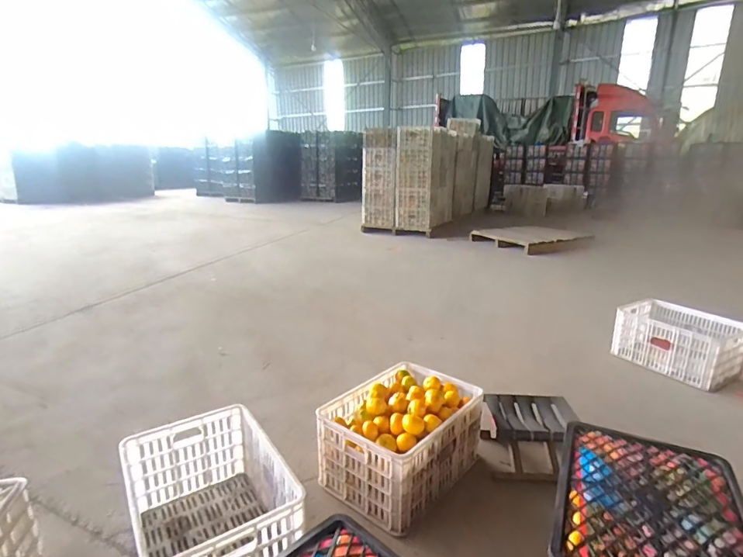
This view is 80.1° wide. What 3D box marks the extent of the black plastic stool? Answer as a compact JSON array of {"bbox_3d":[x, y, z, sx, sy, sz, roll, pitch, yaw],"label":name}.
[{"bbox_3d":[0.534,0.537,1.503,0.291,0.205,0.229,3,16,7],"label":"black plastic stool"}]

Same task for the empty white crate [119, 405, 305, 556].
[{"bbox_3d":[-0.418,0.595,1.154,0.344,0.254,0.490,-9,18,-32],"label":"empty white crate"}]

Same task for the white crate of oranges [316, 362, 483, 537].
[{"bbox_3d":[0.099,0.502,1.446,0.369,0.277,0.488,13,20,37],"label":"white crate of oranges"}]

